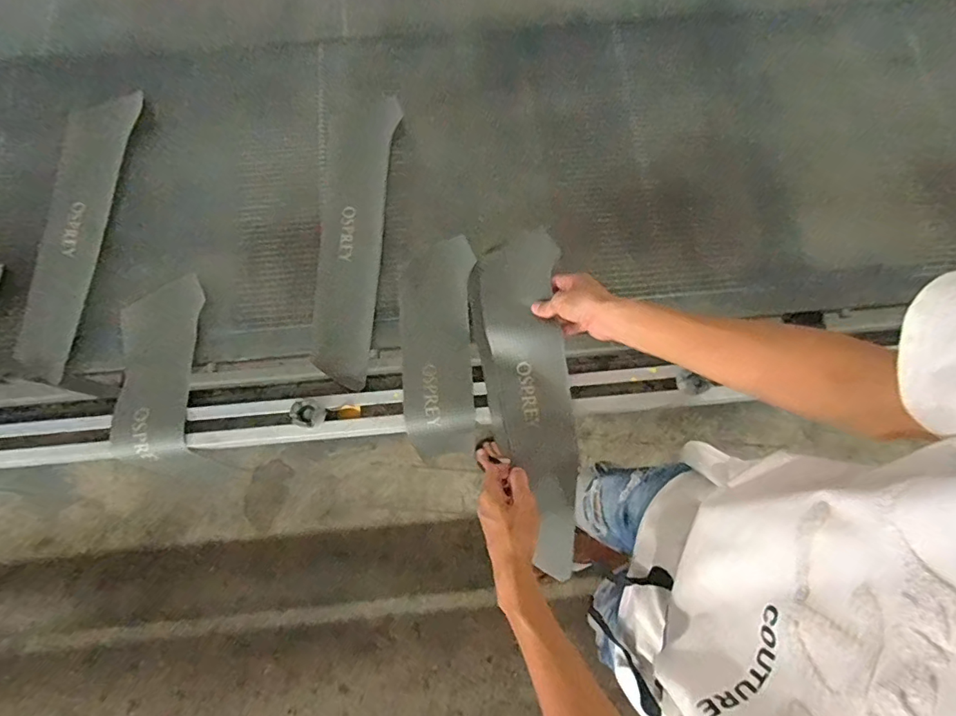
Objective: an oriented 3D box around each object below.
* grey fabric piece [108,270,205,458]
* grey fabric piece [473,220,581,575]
[{"bbox_3d":[-0.437,0.004,0.672,0.103,0.041,0.245,-6,77,-3],"label":"grey fabric piece"},{"bbox_3d":[0.073,0.042,0.646,0.111,0.019,0.432,-7,76,-3],"label":"grey fabric piece"}]

